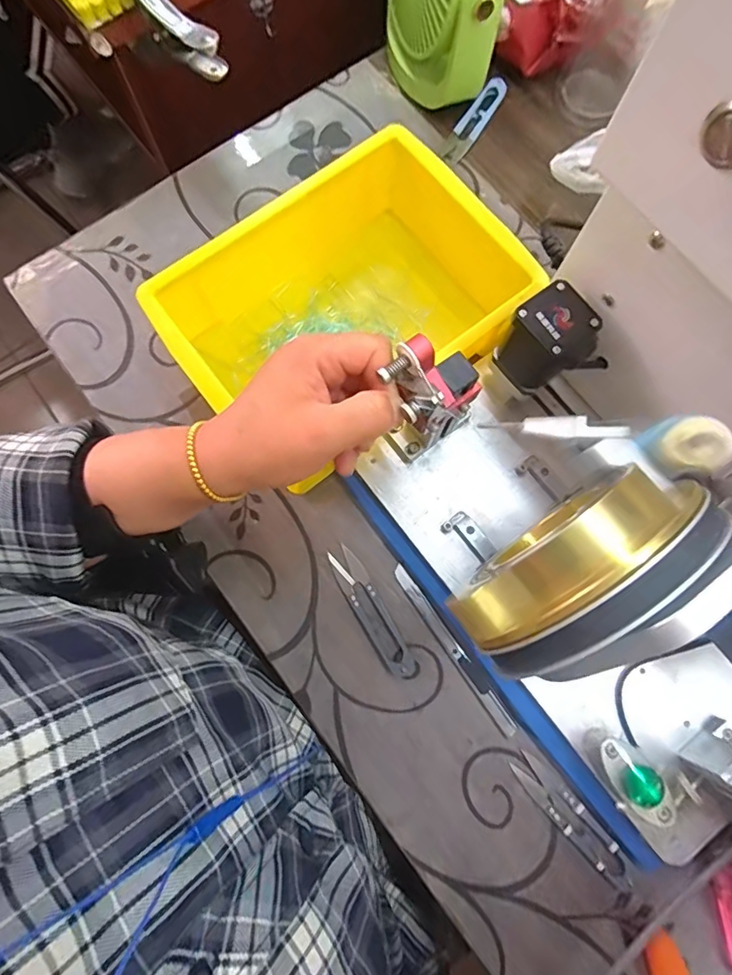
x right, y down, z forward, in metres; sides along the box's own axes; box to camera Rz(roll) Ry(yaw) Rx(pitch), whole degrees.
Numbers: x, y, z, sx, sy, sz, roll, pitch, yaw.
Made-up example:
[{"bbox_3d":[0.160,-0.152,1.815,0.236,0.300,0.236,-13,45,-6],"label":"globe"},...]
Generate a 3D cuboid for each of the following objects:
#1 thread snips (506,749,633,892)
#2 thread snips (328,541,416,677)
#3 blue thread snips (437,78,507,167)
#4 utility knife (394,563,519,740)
[{"bbox_3d":[0.143,0.229,0.341,0.024,0.006,0.101,-41,80,-7],"label":"thread snips"},{"bbox_3d":[0.004,0.093,0.371,0.023,0.006,0.105,-30,78,-5],"label":"thread snips"},{"bbox_3d":[0.103,-0.350,0.472,0.024,0.018,0.091,35,82,7],"label":"blue thread snips"},{"bbox_3d":[0.065,0.118,0.364,0.011,0.006,0.140,-34,79,-6],"label":"utility knife"}]

